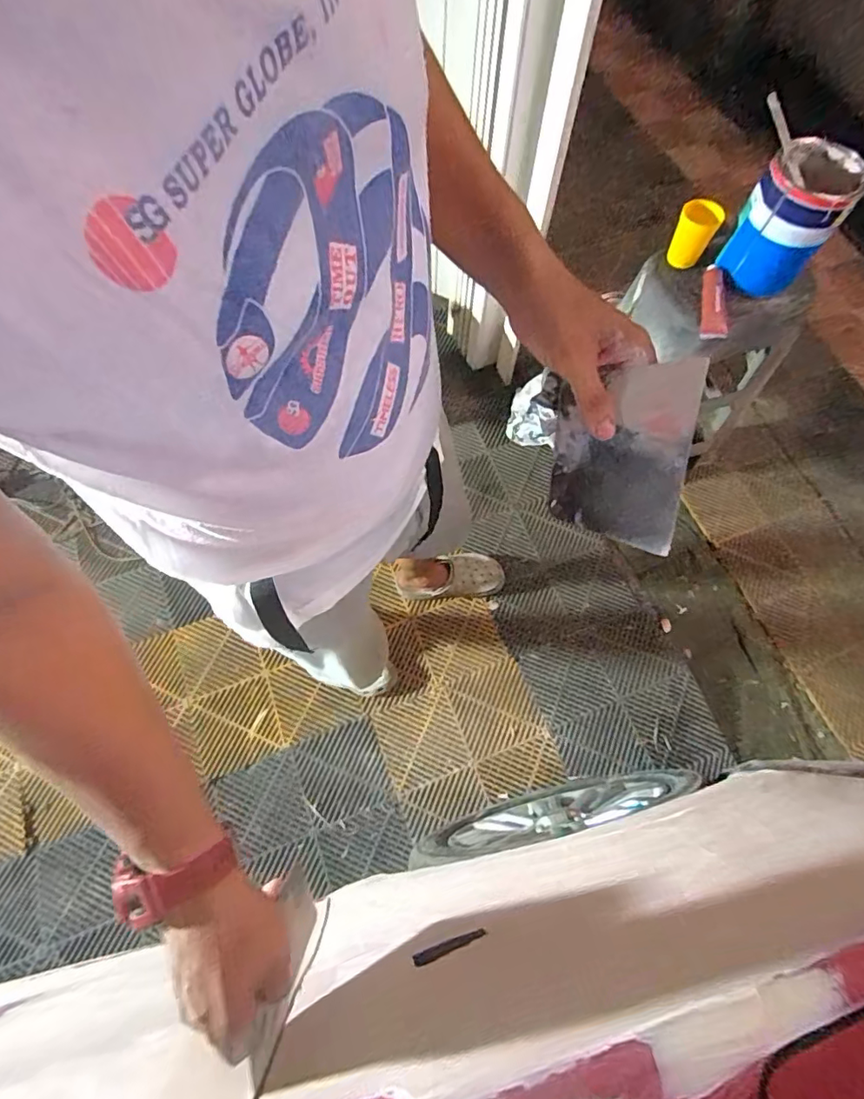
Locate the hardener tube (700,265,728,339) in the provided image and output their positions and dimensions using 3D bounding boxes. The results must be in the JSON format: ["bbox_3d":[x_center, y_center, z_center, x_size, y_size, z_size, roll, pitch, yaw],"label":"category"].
[{"bbox_3d":[0.570,-0.506,1.063,0.033,0.048,0.177,5,77,2],"label":"hardener tube"}]

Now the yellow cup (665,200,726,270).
[{"bbox_3d":[0.533,-0.646,1.071,0.082,0.108,0.066,26,69,9],"label":"yellow cup"}]

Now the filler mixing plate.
[{"bbox_3d":[0.145,-0.073,0.411,0.100,0.138,0.008,12,23,26],"label":"filler mixing plate"}]

